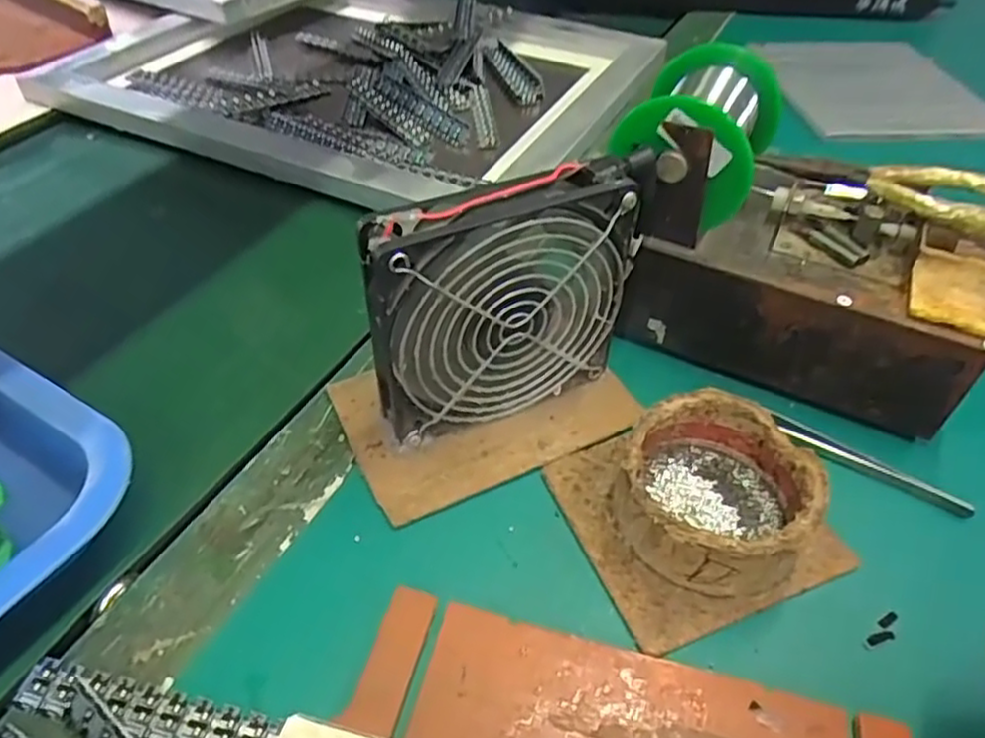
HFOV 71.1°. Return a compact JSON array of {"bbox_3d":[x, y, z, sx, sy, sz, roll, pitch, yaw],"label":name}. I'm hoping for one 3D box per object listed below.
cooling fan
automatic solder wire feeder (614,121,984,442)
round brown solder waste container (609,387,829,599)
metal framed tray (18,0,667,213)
[{"bbox_3d":[0.007,-0.027,0.320,0.129,0.125,0.025,-19,49,-18],"label":"cooling fan"},{"bbox_3d":[0.163,-0.050,0.358,0.170,0.105,0.075,18,49,16],"label":"automatic solder wire feeder"},{"bbox_3d":[0.097,0.054,0.305,0.080,0.040,0.081,1,46,-1],"label":"round brown solder waste container"},{"bbox_3d":[-0.121,-0.270,0.630,0.442,0.033,0.355,25,51,21],"label":"metal framed tray"}]

